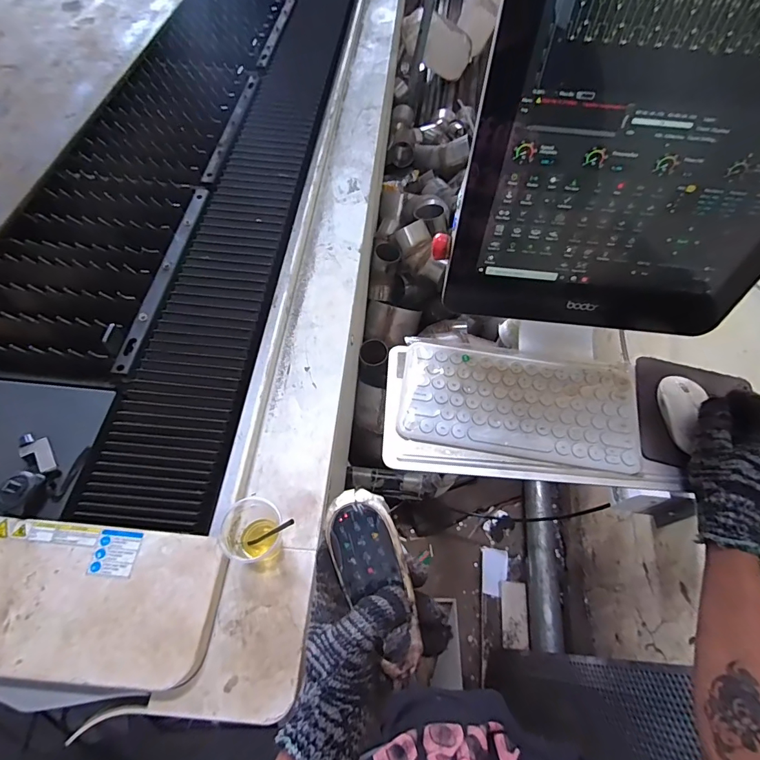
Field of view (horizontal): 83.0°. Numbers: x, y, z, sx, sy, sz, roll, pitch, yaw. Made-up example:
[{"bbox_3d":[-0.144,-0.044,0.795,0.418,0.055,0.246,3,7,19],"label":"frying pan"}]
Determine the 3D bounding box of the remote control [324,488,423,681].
[{"bbox_3d":[-0.001,0.169,0.367,0.055,0.018,0.150,-20,77,-14],"label":"remote control"}]

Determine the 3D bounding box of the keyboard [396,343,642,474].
[{"bbox_3d":[0.169,0.027,0.522,0.279,0.019,0.140,7,59,1],"label":"keyboard"}]

